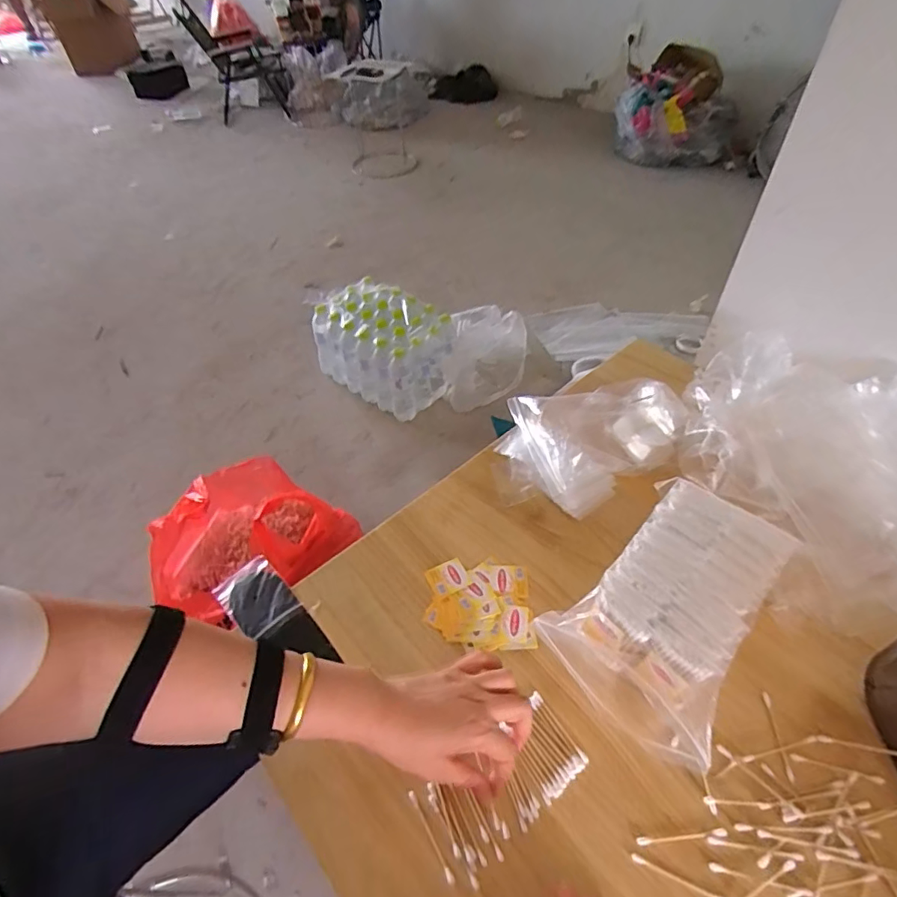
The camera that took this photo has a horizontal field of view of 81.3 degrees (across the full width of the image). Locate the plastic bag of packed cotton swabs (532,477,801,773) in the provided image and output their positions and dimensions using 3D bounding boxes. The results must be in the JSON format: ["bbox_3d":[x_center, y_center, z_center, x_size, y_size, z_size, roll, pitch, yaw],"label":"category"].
[{"bbox_3d":[0.221,0.150,0.523,0.164,0.077,0.247,32,56,27],"label":"plastic bag of packed cotton swabs"}]

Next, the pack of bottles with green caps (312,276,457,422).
[{"bbox_3d":[-0.185,-0.307,1.532,0.370,0.235,0.262,32,56,27],"label":"pack of bottles with green caps"}]

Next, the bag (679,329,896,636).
[{"bbox_3d":[0.440,0.011,0.606,0.349,0.088,0.360,-12,48,-9],"label":"bag"}]

